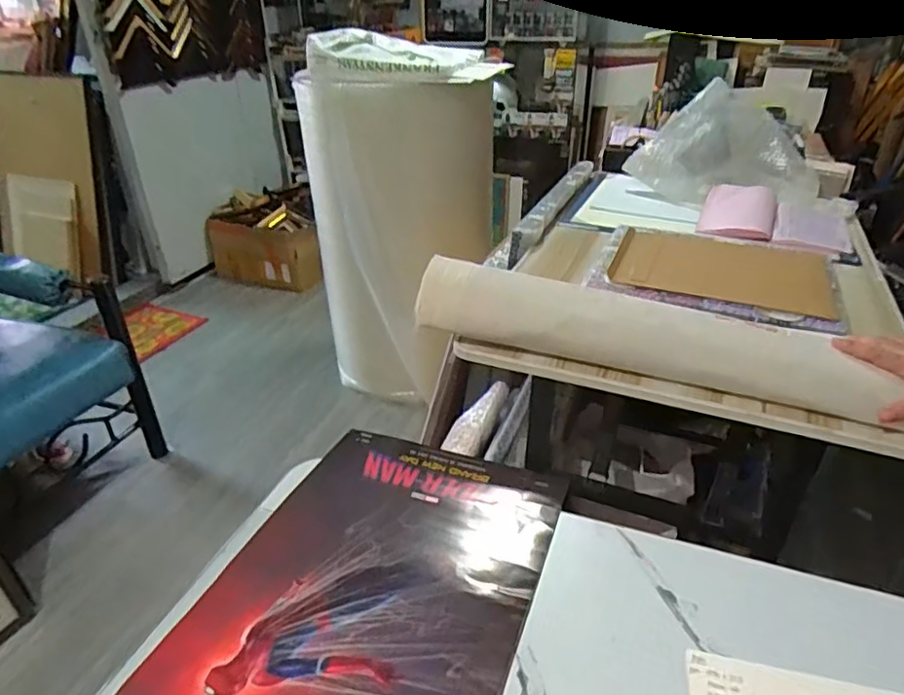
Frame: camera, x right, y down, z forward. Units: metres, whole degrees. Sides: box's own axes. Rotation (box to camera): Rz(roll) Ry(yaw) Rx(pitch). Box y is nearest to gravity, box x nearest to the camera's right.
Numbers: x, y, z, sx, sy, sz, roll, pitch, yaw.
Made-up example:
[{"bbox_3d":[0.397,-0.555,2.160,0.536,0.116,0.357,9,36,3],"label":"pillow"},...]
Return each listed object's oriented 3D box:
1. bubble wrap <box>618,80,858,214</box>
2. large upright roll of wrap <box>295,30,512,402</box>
[{"bbox_3d":[0.660,-0.462,1.347,0.447,0.189,0.312,15,34,26],"label":"bubble wrap"},{"bbox_3d":[-0.126,-0.356,1.833,0.476,1.001,0.443,-1,30,0],"label":"large upright roll of wrap"}]

